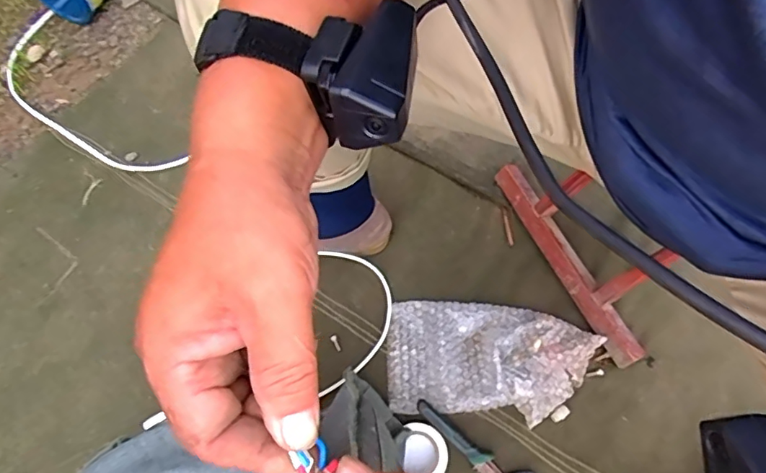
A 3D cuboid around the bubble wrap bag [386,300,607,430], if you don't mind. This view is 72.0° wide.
[{"bbox_3d":[0.134,0.155,0.671,0.257,0.036,0.141,6,64,5],"label":"bubble wrap bag"}]

